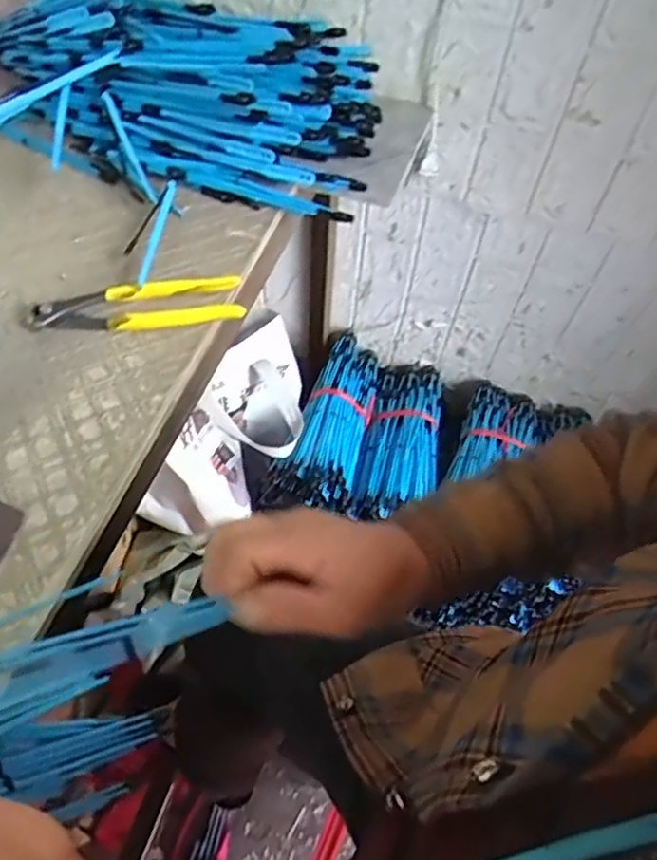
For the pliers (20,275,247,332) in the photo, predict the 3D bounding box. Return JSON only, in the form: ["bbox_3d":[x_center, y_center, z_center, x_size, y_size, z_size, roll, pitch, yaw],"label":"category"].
[{"bbox_3d":[-0.157,-0.098,0.500,0.171,0.016,0.045,-8,56,-10],"label":"pliers"}]

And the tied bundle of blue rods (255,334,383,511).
[{"bbox_3d":[0.000,-0.023,0.941,0.127,0.090,0.298,11,54,3],"label":"tied bundle of blue rods"}]

